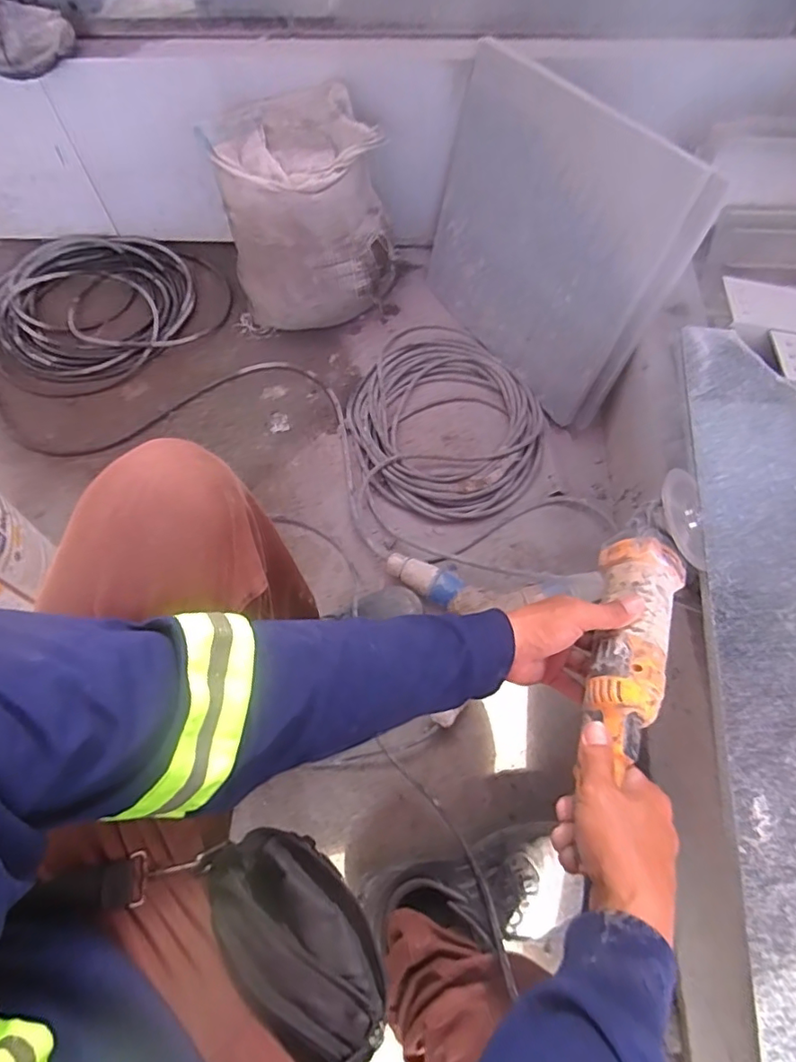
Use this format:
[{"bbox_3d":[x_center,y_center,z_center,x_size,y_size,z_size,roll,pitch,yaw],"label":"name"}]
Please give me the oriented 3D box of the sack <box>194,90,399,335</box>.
[{"bbox_3d":[-0.162,-0.580,1.048,0.300,0.314,0.259,5,59,3],"label":"sack"}]

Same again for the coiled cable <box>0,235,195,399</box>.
[{"bbox_3d":[-0.654,-0.469,1.145,0.401,0.052,0.419,0,58,0],"label":"coiled cable"}]

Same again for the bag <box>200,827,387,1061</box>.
[{"bbox_3d":[-0.064,0.280,0.376,0.076,0.080,0.158,-31,63,-17],"label":"bag"}]

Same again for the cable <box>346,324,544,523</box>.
[{"bbox_3d":[0.080,-0.218,1.008,0.329,0.045,0.437,-6,59,-4],"label":"cable"}]

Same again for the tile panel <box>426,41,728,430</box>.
[{"bbox_3d":[0.223,-0.475,0.917,0.030,0.399,0.509,-19,59,-28],"label":"tile panel"}]

